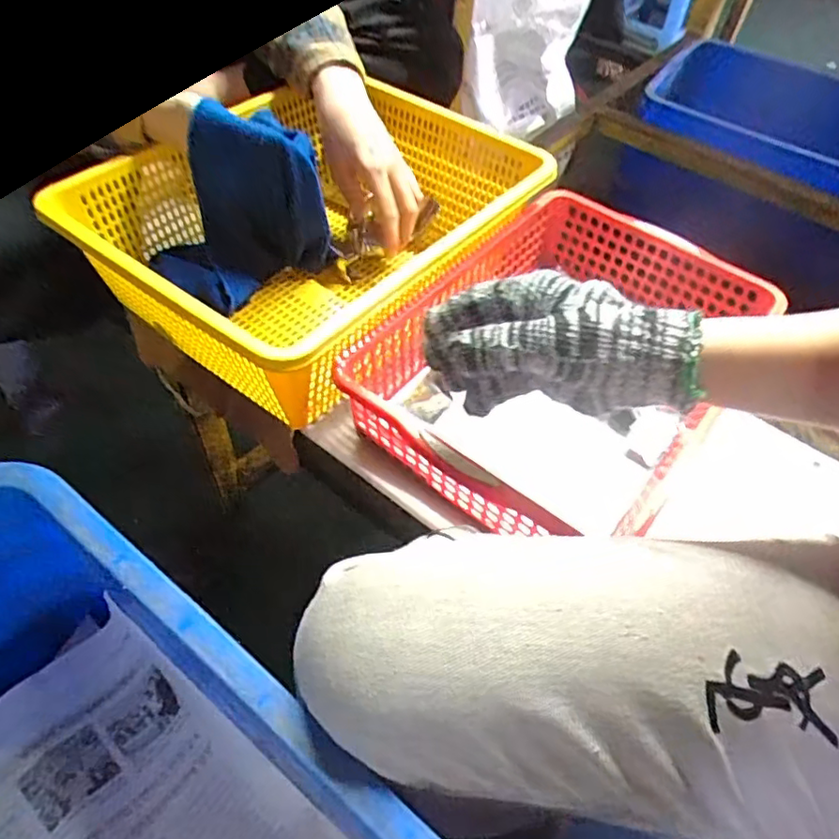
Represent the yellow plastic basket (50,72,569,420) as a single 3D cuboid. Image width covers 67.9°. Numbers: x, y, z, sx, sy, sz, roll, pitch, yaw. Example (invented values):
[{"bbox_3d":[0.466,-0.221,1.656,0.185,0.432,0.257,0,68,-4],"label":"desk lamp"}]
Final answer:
[{"bbox_3d":[-0.101,-0.177,0.606,0.299,0.143,0.377,32,56,19],"label":"yellow plastic basket"}]

